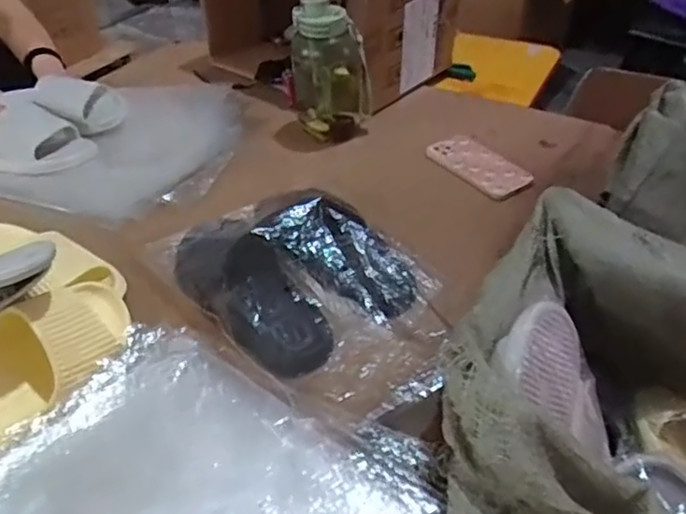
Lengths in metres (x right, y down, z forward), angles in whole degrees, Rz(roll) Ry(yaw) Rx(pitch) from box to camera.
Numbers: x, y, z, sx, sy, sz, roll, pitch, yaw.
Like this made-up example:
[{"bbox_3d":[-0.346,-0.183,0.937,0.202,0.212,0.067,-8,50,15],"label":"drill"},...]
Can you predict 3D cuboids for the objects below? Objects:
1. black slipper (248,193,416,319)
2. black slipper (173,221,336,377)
[{"bbox_3d":[0.000,-0.007,0.715,0.203,0.055,0.094,36,51,17],"label":"black slipper"},{"bbox_3d":[-0.113,0.033,0.704,0.100,0.074,0.257,-29,47,-29],"label":"black slipper"}]

